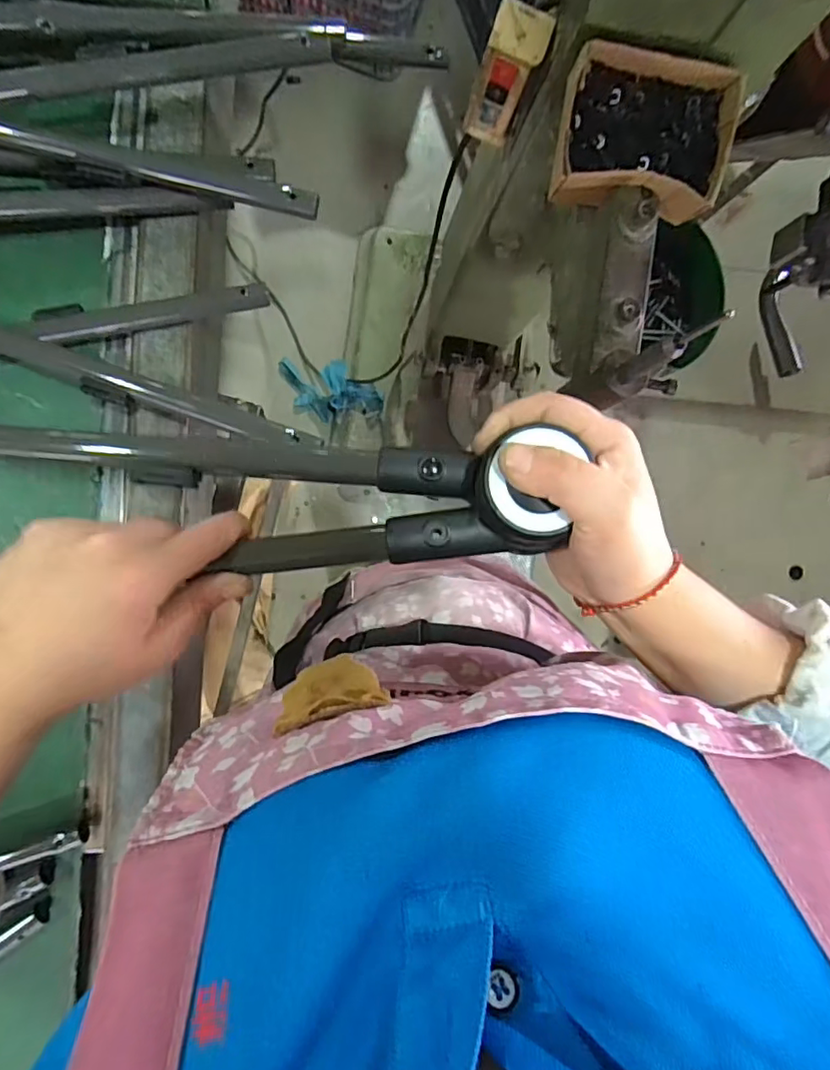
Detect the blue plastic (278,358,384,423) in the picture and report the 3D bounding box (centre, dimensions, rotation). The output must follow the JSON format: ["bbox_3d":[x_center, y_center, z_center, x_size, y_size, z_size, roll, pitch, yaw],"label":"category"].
[{"bbox_3d":[-0.185,-0.317,1.255,0.255,0.063,0.120,15,86,25],"label":"blue plastic"}]

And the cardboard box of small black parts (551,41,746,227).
[{"bbox_3d":[0.182,-0.315,0.459,0.138,0.053,0.101,11,87,-8],"label":"cardboard box of small black parts"}]

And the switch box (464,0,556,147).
[{"bbox_3d":[0.082,-0.421,0.530,0.053,0.110,0.039,22,86,-7],"label":"switch box"}]

